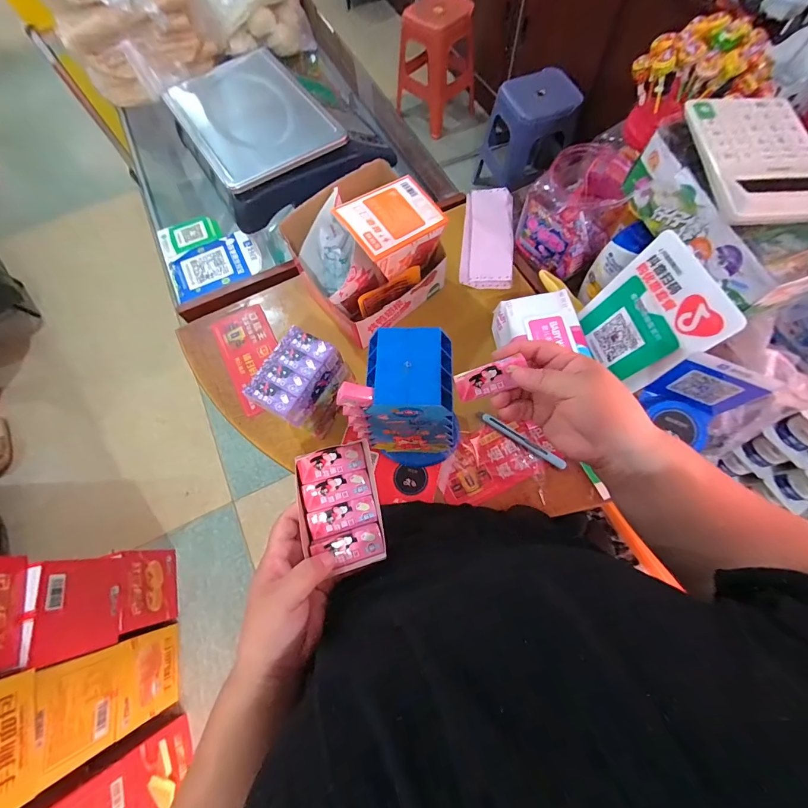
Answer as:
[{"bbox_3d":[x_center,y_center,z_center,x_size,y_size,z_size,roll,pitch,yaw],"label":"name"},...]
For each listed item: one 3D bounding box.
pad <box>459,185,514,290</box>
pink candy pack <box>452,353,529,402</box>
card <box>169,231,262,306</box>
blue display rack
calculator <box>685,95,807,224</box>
[{"bbox_3d":[0.157,-0.317,0.677,0.090,0.030,0.226,6,70,5],"label":"pad"},{"bbox_3d":[0.080,-0.023,0.343,0.061,0.008,0.028,-19,109,10],"label":"pink candy pack"},{"bbox_3d":[-0.363,-0.267,0.702,0.167,0.008,0.120,-26,69,-8],"label":"card"},{"bbox_3d":[0.011,0.007,0.467,0.094,0.225,0.098,-5,69,1],"label":"blue display rack"},{"bbox_3d":[0.378,-0.261,0.384,0.116,0.026,0.162,-5,69,1],"label":"calculator"}]

